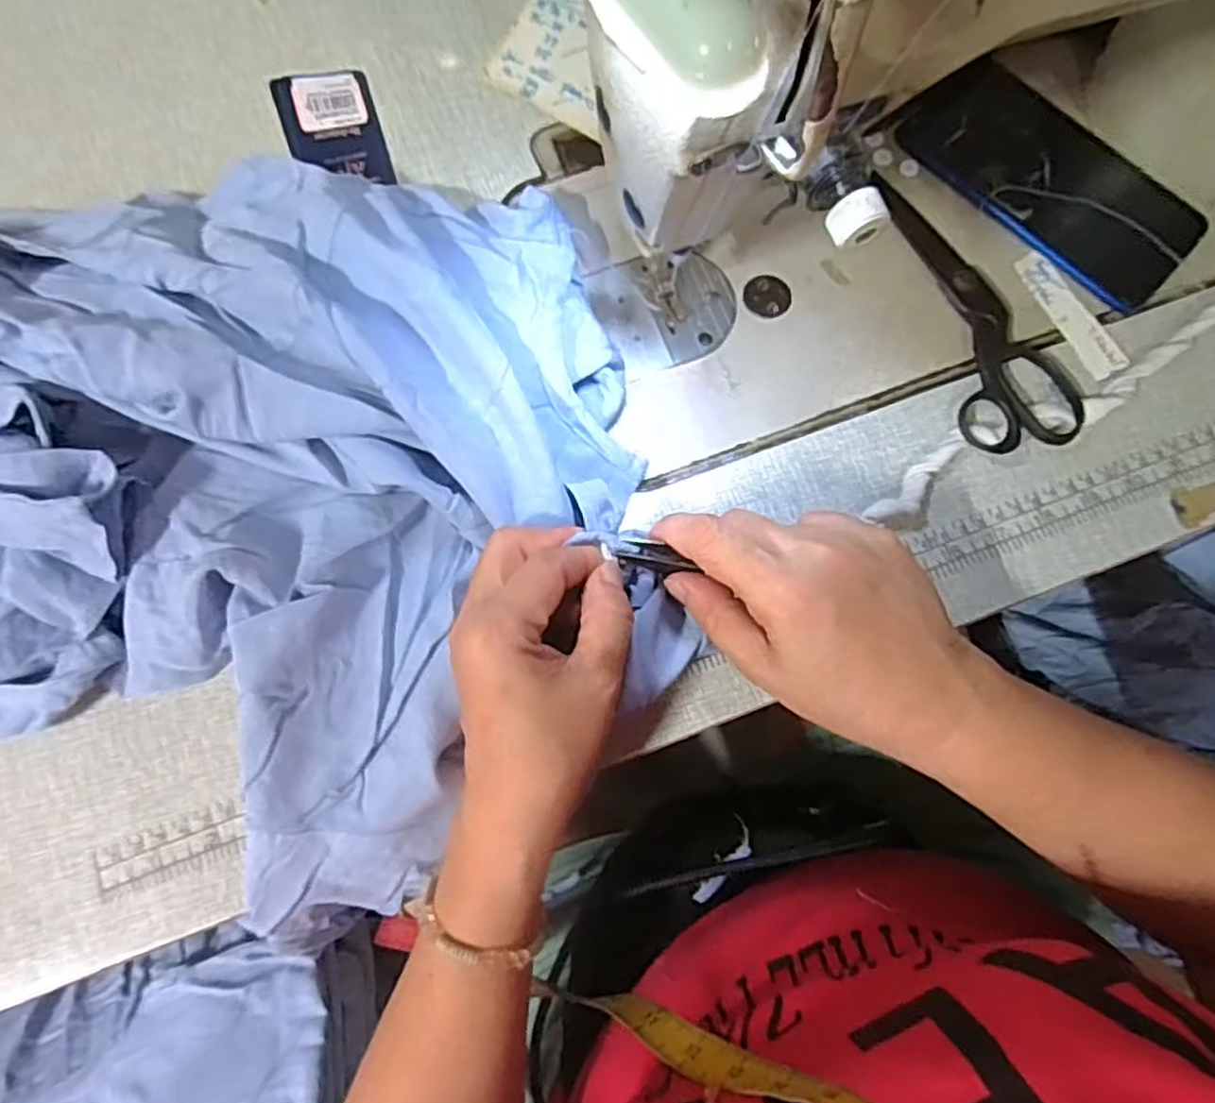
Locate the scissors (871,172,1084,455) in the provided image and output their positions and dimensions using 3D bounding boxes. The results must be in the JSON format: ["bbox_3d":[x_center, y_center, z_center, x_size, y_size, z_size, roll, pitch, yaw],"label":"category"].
[{"bbox_3d":[0.189,-0.127,0.382,0.058,0.010,0.160,-12,78,-3],"label":"scissors"}]

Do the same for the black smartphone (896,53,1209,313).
[{"bbox_3d":[0.236,-0.199,0.398,0.156,0.011,0.075,42,80,8],"label":"black smartphone"}]

